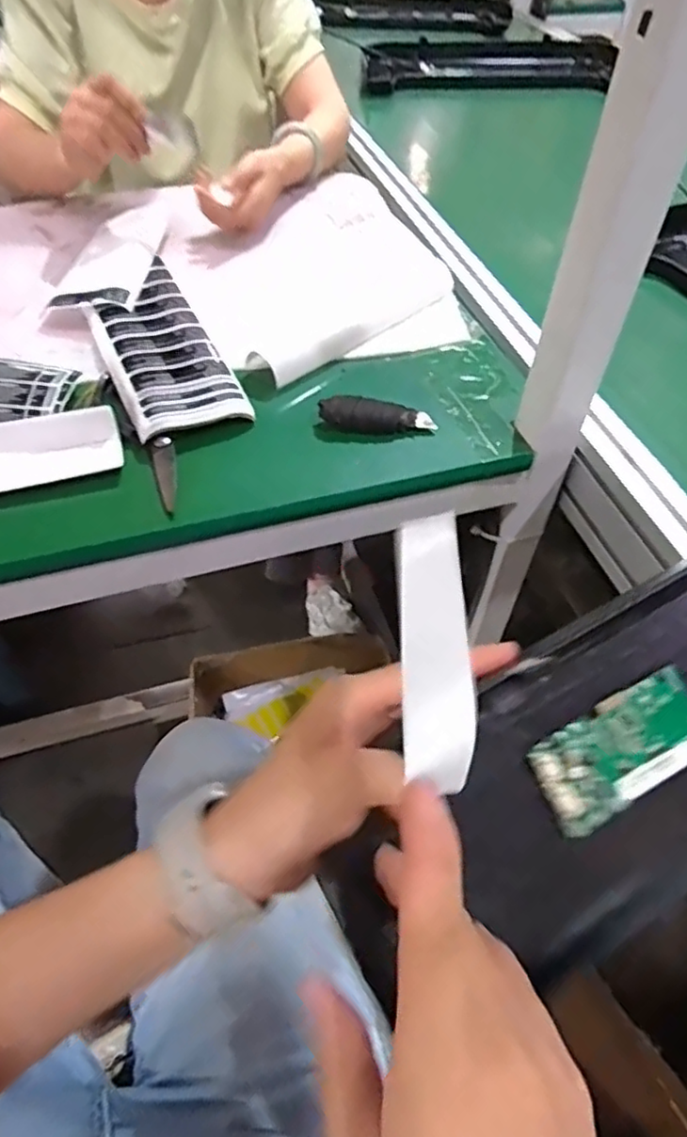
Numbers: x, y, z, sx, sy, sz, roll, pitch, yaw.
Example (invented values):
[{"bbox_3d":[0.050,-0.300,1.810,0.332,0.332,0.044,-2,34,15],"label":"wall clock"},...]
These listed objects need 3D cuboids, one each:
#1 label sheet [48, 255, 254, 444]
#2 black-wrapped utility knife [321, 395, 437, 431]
[{"bbox_3d":[-0.172,-0.198,0.585,0.102,0.033,0.233,-22,54,-18],"label":"label sheet"},{"bbox_3d":[0.029,-0.127,0.536,0.094,0.026,0.023,-1,50,-2],"label":"black-wrapped utility knife"}]

